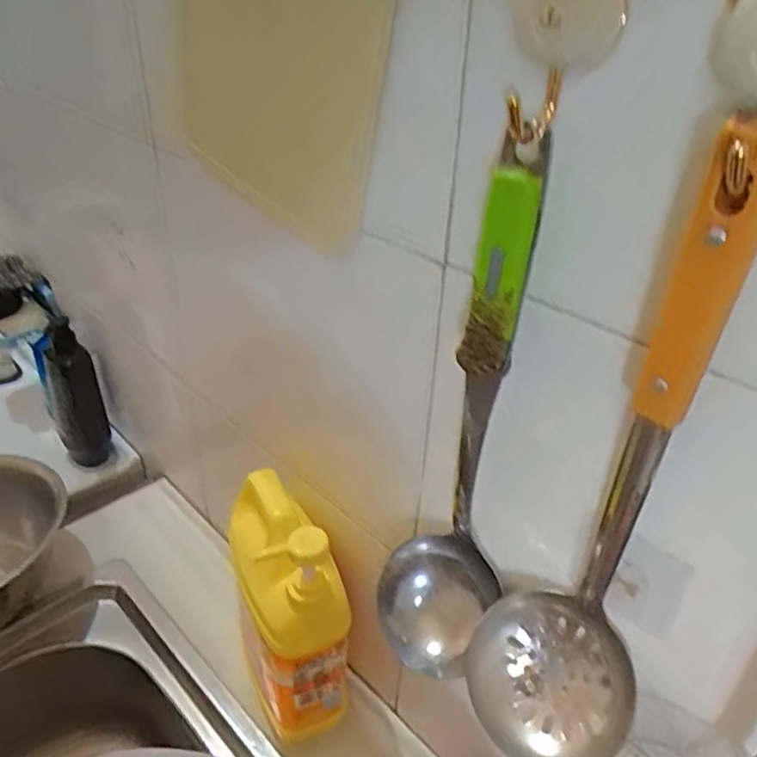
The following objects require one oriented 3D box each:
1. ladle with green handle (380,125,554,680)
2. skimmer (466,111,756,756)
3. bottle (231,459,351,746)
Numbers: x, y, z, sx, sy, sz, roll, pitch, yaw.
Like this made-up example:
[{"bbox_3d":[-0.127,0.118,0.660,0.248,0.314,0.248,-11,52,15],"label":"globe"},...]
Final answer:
[{"bbox_3d":[0.043,0.038,0.351,0.074,0.326,0.065,7,34,7],"label":"ladle with green handle"},{"bbox_3d":[0.103,0.060,0.293,0.084,0.334,0.065,13,35,15],"label":"skimmer"},{"bbox_3d":[-0.078,0.176,0.531,0.074,0.207,0.130,-10,36,-18],"label":"bottle"}]

